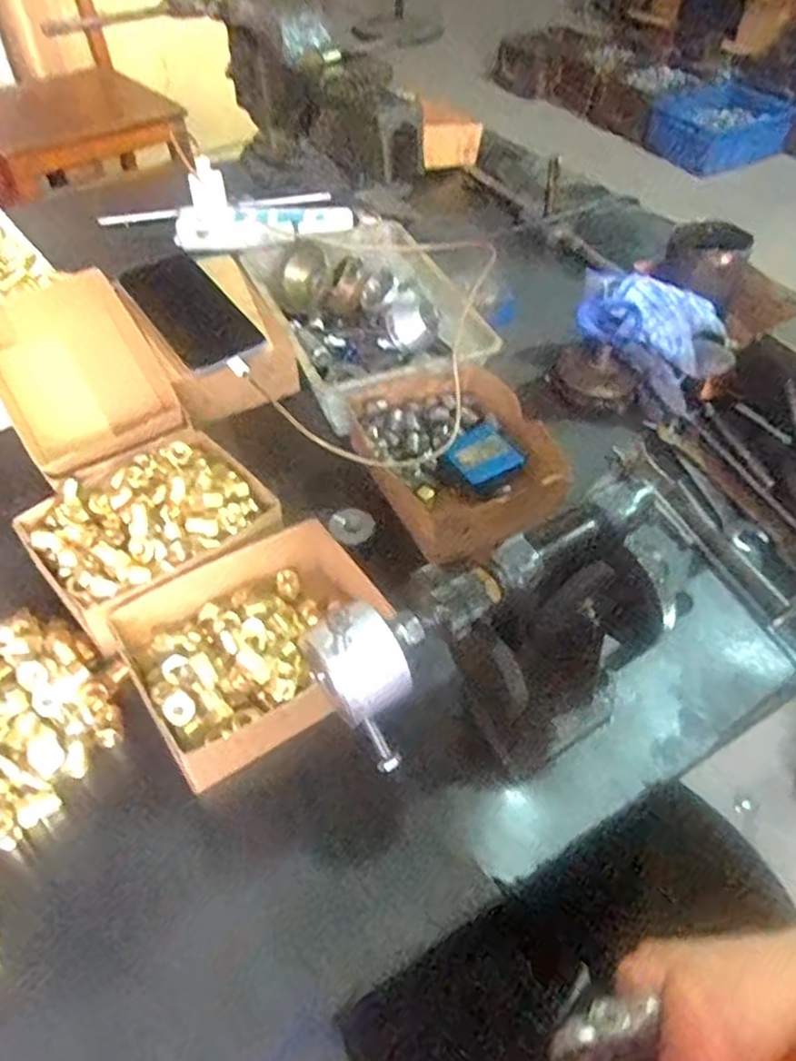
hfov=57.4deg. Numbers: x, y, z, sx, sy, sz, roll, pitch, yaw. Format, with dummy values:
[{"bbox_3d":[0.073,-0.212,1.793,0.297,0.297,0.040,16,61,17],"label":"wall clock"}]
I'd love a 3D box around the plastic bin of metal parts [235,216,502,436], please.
[{"bbox_3d":[-0.033,-0.206,0.714,0.177,0.075,0.245,-19,51,-17],"label":"plastic bin of metal parts"}]

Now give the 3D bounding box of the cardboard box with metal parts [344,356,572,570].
[{"bbox_3d":[0.050,-0.063,0.598,0.145,0.048,0.187,-21,52,-18],"label":"cardboard box with metal parts"}]

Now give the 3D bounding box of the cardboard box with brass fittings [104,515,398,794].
[{"bbox_3d":[-0.091,0.071,0.479,0.155,0.057,0.142,-28,54,-23],"label":"cardboard box with brass fittings"}]

